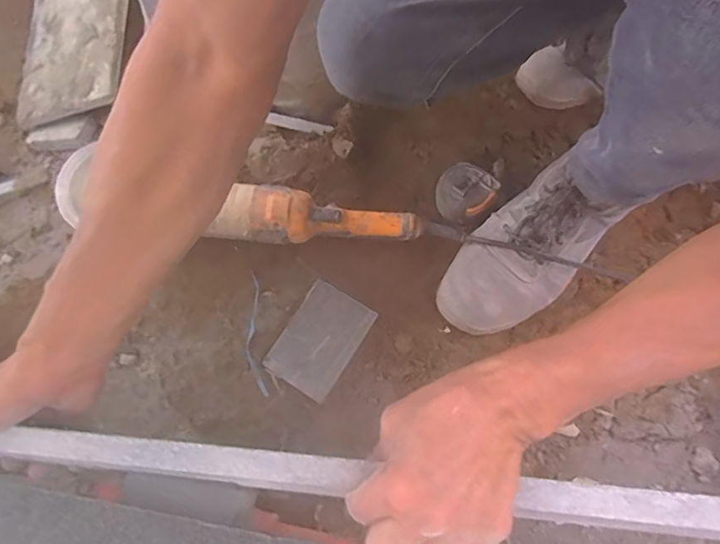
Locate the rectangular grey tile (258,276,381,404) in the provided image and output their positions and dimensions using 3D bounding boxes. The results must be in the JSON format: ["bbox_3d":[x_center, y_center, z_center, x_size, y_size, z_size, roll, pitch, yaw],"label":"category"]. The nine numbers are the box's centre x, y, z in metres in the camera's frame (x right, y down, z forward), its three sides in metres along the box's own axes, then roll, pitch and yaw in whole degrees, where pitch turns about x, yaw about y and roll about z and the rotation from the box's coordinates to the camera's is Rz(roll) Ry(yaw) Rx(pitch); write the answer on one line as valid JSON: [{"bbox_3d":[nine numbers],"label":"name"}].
[{"bbox_3d":[-0.047,0.077,0.545,0.082,0.021,0.117,31,71,13],"label":"rectangular grey tile"}]

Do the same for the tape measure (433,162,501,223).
[{"bbox_3d":[0.130,-0.098,0.596,0.070,0.042,0.066,0,68,1],"label":"tape measure"}]

